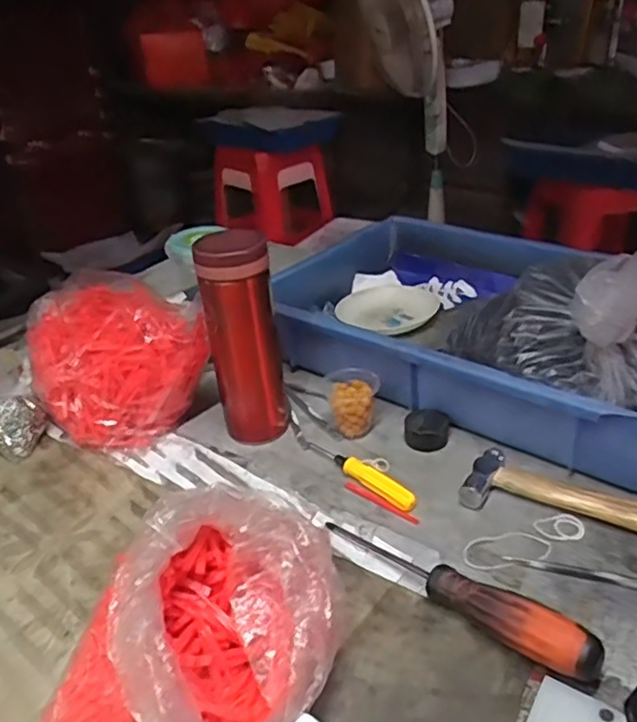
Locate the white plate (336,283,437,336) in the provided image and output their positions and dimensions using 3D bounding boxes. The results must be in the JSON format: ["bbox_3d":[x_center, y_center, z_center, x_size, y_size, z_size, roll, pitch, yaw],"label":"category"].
[{"bbox_3d":[0.084,-0.064,0.773,0.114,0.015,0.114,-3,31,2],"label":"white plate"}]

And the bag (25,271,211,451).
[{"bbox_3d":[-0.198,-0.002,0.619,0.135,0.113,0.169,-21,34,-23],"label":"bag"}]

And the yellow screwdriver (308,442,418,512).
[{"bbox_3d":[0.033,0.090,0.537,0.017,0.017,0.121,-28,38,-32],"label":"yellow screwdriver"}]

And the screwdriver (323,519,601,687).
[{"bbox_3d":[0.080,0.144,0.413,0.196,0.039,0.026,22,41,37],"label":"screwdriver"}]

